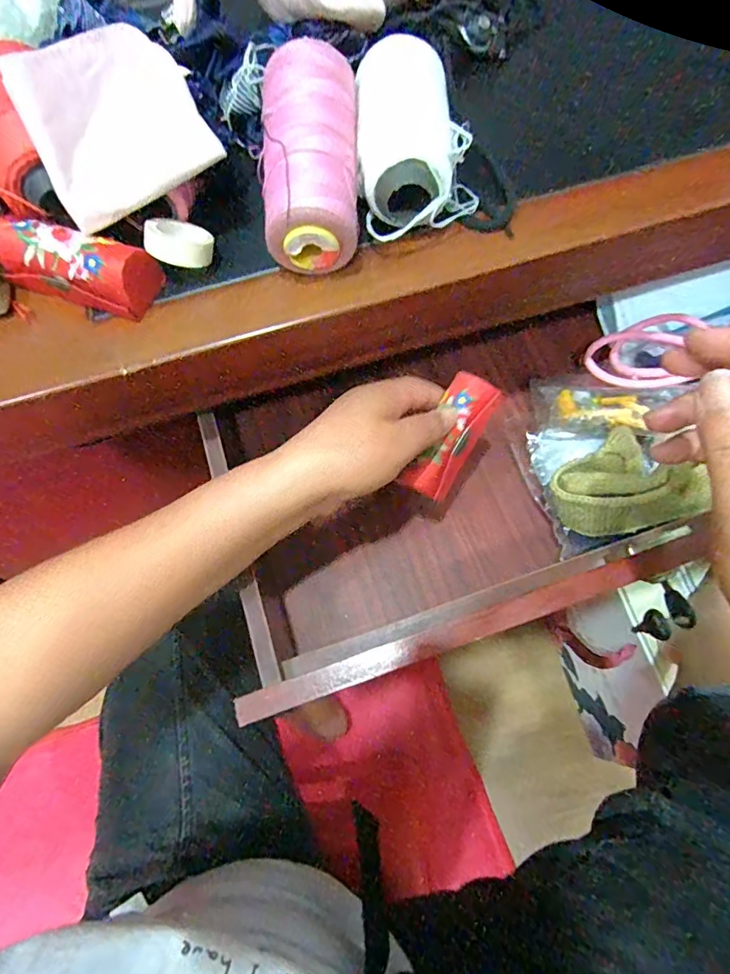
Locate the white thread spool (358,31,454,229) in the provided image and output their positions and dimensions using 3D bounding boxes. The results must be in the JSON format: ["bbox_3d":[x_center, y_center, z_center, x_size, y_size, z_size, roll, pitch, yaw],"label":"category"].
[{"bbox_3d":[0.022,-0.195,0.282,0.047,0.049,0.113,-3,68,2],"label":"white thread spool"}]

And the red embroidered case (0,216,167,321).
[{"bbox_3d":[-0.163,-0.122,0.270,0.091,0.028,0.034,19,70,10],"label":"red embroidered case"}]

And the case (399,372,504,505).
[{"bbox_3d":[0.061,-0.035,0.346,0.034,0.018,0.089,29,96,14],"label":"case"}]

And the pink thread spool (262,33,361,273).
[{"bbox_3d":[-0.030,-0.180,0.261,0.051,0.038,0.120,0,83,3],"label":"pink thread spool"}]

